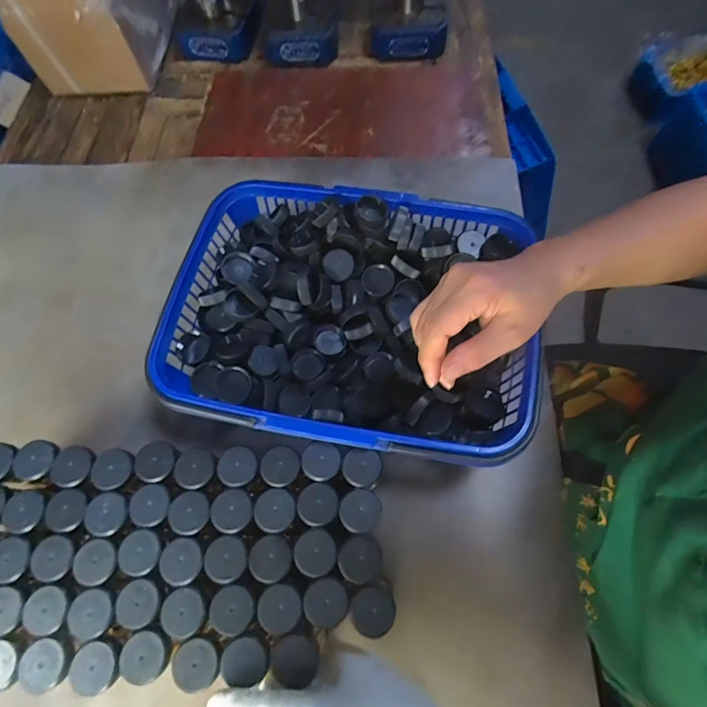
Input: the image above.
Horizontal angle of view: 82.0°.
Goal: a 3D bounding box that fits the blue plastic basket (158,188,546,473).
[{"bbox_3d":[-0.003,-0.035,0.429,0.344,0.098,0.266,9,68,4],"label":"blue plastic basket"}]

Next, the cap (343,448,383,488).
[{"bbox_3d":[0.007,0.097,0.345,0.031,0.006,0.031,0,68,1],"label":"cap"}]

